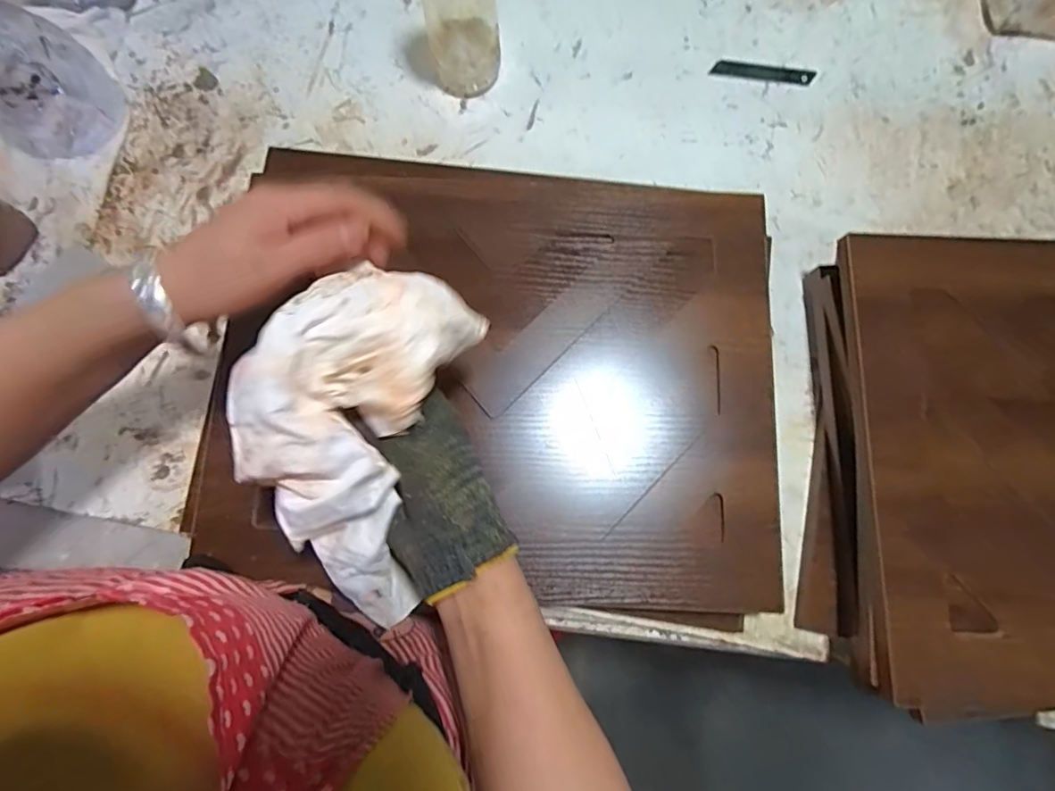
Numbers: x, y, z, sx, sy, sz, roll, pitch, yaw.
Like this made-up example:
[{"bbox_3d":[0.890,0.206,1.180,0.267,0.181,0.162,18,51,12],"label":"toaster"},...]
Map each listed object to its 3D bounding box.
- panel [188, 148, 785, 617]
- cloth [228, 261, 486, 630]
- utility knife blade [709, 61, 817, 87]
[{"bbox_3d":[-0.020,-0.025,0.412,0.425,0.020,0.346,5,80,1],"label":"panel"},{"bbox_3d":[-0.104,0.029,0.309,0.100,0.134,0.194,18,80,3],"label":"cloth"},{"bbox_3d":[0.227,-0.312,0.504,0.099,0.004,0.018,6,80,1],"label":"utility knife blade"}]

